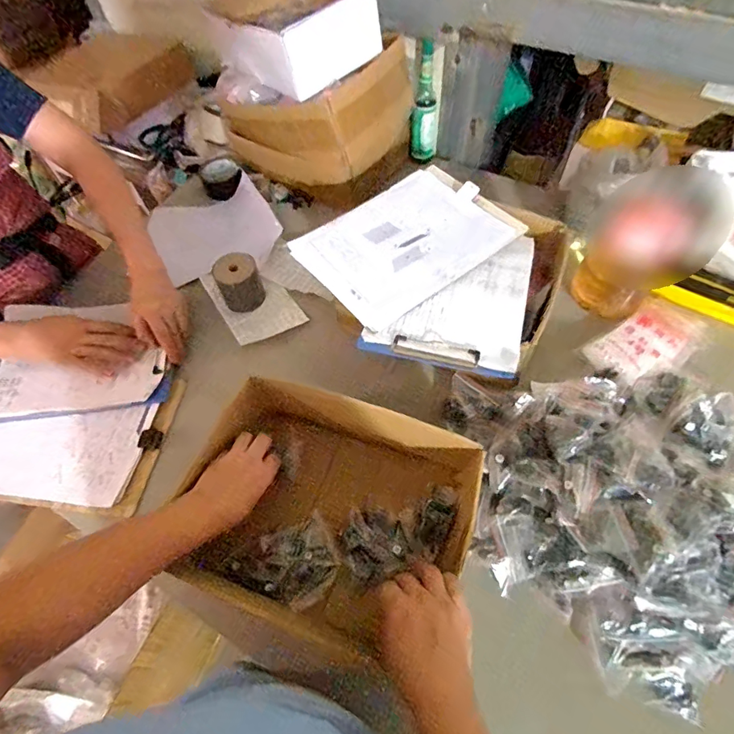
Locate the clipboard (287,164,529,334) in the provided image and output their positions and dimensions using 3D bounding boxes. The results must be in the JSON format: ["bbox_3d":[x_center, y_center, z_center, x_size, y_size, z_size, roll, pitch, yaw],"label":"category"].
[{"bbox_3d":[0.066,-0.209,0.720,0.320,0.017,0.227,-36,63,-17],"label":"clipboard"}]

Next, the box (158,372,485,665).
[{"bbox_3d":[-0.039,0.175,0.557,0.333,0.104,0.270,13,60,11],"label":"box"}]

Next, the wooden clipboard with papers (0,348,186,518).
[{"bbox_3d":[-0.472,0.092,0.706,0.317,0.024,0.244,5,59,7],"label":"wooden clipboard with papers"}]

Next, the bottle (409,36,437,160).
[{"bbox_3d":[0.122,-0.551,0.948,0.054,0.220,0.051,10,60,10],"label":"bottle"}]

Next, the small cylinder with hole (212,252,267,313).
[{"bbox_3d":[-0.227,-0.151,0.798,0.077,0.079,0.065,-26,60,-12],"label":"small cylinder with hole"}]

